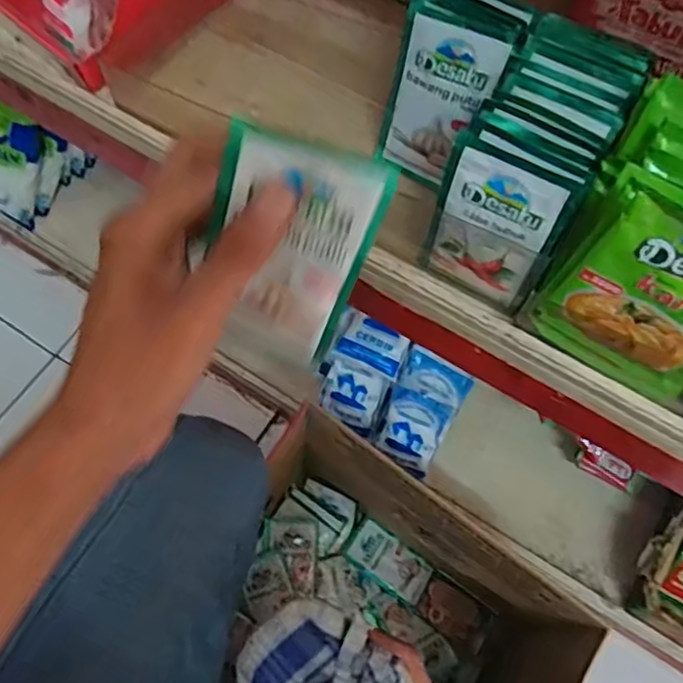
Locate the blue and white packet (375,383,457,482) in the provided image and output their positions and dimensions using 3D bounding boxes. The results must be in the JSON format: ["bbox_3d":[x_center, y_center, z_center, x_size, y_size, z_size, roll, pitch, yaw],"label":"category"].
[{"bbox_3d":[0.086,0.097,0.749,0.072,0.033,0.073,24,93,11],"label":"blue and white packet"}]

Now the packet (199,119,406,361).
[{"bbox_3d":[-0.023,-0.036,0.264,0.063,0.099,0.006,18,38,-8],"label":"packet"}]

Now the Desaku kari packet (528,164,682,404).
[{"bbox_3d":[0.150,-0.019,0.306,0.087,0.123,0.010,29,64,10],"label":"Desaku kari packet"}]

